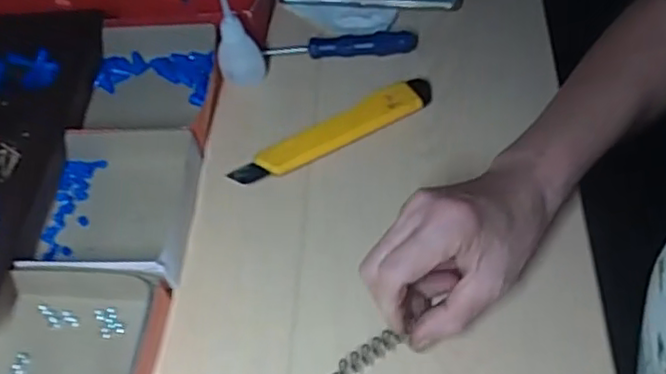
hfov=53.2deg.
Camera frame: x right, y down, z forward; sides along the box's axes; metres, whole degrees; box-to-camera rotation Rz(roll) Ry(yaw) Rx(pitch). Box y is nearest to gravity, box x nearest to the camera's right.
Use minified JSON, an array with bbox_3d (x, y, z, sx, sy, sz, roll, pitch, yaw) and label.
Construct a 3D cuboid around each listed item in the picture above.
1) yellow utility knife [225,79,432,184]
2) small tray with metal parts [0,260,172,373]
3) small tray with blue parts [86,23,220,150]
[{"bbox_3d":[0.004,-0.043,0.515,0.172,0.013,0.028,-27,57,-14],"label":"yellow utility knife"},{"bbox_3d":[-0.180,0.111,0.416,0.139,0.038,0.126,4,55,8],"label":"small tray with metal parts"},{"bbox_3d":[-0.152,-0.082,0.555,0.119,0.043,0.109,4,55,8],"label":"small tray with blue parts"}]

